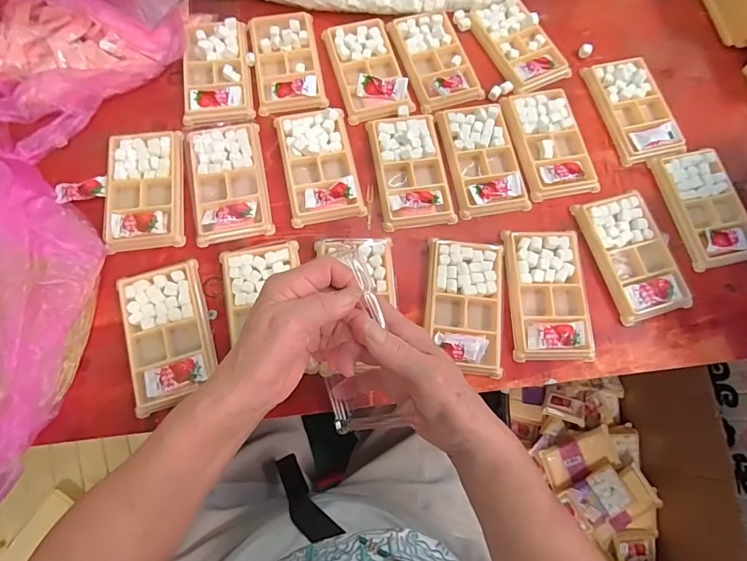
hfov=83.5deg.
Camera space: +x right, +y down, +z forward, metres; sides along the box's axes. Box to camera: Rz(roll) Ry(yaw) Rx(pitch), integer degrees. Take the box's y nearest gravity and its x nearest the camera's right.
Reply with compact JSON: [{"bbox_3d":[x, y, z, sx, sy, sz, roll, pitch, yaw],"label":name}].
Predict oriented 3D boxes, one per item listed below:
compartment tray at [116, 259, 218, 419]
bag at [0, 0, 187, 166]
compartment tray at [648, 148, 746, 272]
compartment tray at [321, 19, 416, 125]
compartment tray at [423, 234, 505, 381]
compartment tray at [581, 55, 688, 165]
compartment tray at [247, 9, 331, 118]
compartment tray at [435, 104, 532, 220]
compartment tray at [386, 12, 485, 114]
[{"bbox_3d":[-0.200,0.052,0.408,0.076,0.011,0.135,-16,75,-6],"label":"compartment tray"},{"bbox_3d":[-0.375,-0.300,0.473,0.262,0.116,0.297,39,77,10],"label":"bag"},{"bbox_3d":[0.371,-0.083,0.467,0.076,0.016,0.134,-13,74,-5],"label":"compartment tray"},{"bbox_3d":[-0.008,-0.256,0.504,0.076,0.019,0.135,-15,75,-5],"label":"compartment tray"},{"bbox_3d":[0.093,0.025,0.425,0.077,0.012,0.132,6,74,0],"label":"compartment tray"},{"bbox_3d":[0.310,-0.205,0.499,0.074,0.013,0.134,-12,74,-5],"label":"compartment tray"},{"bbox_3d":[-0.105,-0.266,0.504,0.076,0.017,0.137,-9,74,-4],"label":"compartment tray"},{"bbox_3d":[0.124,-0.138,0.477,0.078,0.017,0.134,-10,74,-4],"label":"compartment tray"},{"bbox_3d":[0.075,-0.271,0.510,0.075,0.018,0.132,-17,75,-6],"label":"compartment tray"}]

